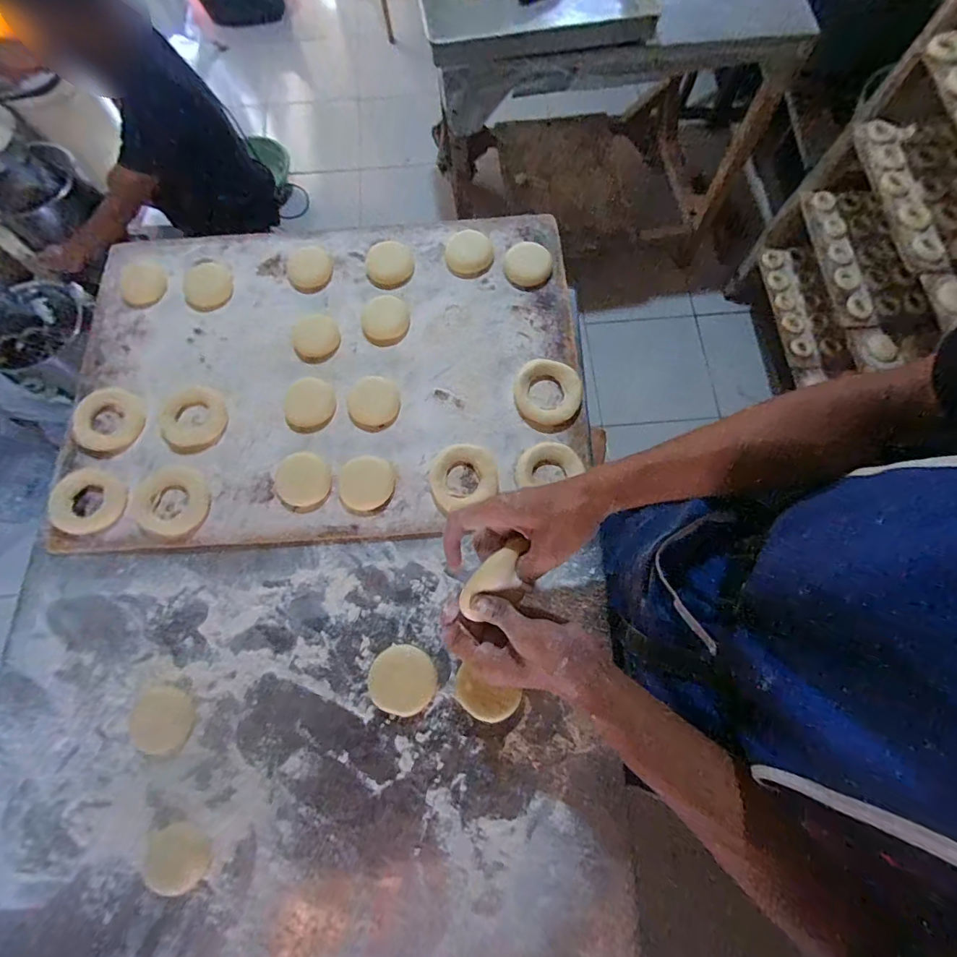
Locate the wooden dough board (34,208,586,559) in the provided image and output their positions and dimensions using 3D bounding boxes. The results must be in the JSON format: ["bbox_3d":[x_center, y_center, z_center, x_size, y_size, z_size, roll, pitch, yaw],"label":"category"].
[{"bbox_3d":[-0.186,-0.140,0.550,0.591,0.028,0.420,-2,74,0],"label":"wooden dough board"}]

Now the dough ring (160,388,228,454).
[{"bbox_3d":[-0.332,-0.069,0.529,0.070,0.007,0.079,-16,74,-4],"label":"dough ring"}]

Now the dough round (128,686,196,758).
[{"bbox_3d":[-0.311,0.238,0.447,0.061,0.005,0.058,0,74,0],"label":"dough round"}]

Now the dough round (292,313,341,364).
[{"bbox_3d":[-0.201,-0.174,0.558,0.058,0.008,0.063,0,74,0],"label":"dough round"}]

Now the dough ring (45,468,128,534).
[{"bbox_3d":[-0.431,0.026,0.499,0.077,0.007,0.071,27,76,8],"label":"dough ring"}]

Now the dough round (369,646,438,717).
[{"bbox_3d":[-0.076,0.201,0.454,0.065,0.013,0.060,0,74,0],"label":"dough round"}]

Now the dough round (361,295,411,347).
[{"bbox_3d":[-0.115,-0.196,0.562,0.058,0.007,0.065,-4,74,-1],"label":"dough round"}]

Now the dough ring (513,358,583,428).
[{"bbox_3d":[0.080,-0.098,0.522,0.076,0.014,0.074,0,74,0],"label":"dough ring"}]

